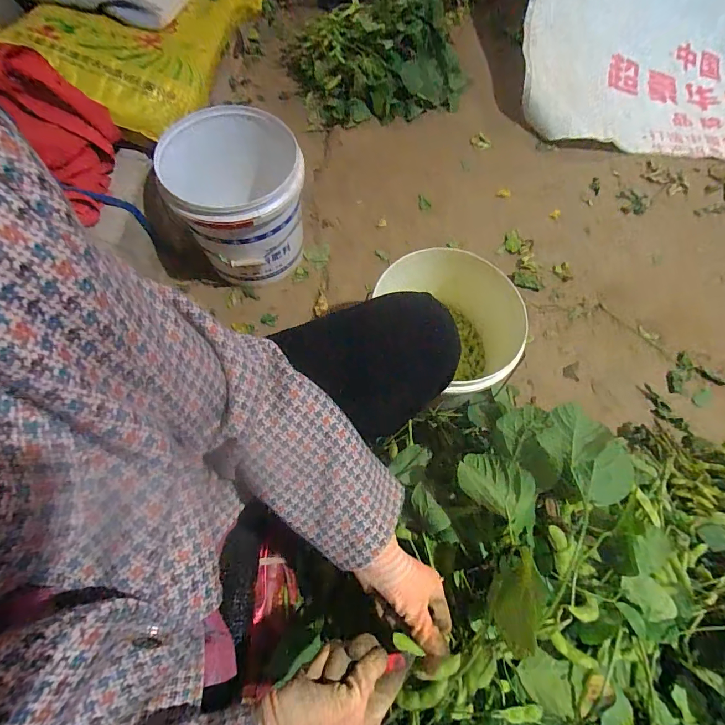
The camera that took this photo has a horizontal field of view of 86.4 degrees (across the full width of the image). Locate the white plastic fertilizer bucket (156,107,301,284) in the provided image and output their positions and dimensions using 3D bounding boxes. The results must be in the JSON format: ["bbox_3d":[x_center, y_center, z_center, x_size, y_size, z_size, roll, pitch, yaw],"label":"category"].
[{"bbox_3d":[-0.237,-0.318,0.793,0.247,0.244,0.242,2,68,-5],"label":"white plastic fertilizer bucket"}]

